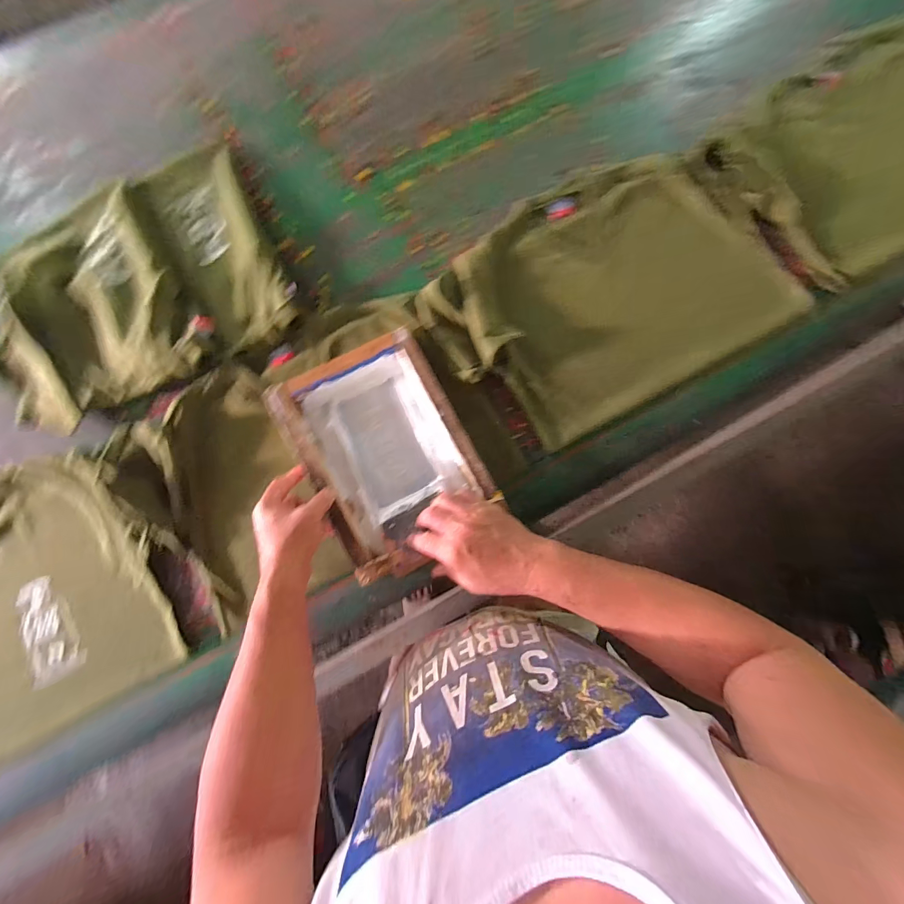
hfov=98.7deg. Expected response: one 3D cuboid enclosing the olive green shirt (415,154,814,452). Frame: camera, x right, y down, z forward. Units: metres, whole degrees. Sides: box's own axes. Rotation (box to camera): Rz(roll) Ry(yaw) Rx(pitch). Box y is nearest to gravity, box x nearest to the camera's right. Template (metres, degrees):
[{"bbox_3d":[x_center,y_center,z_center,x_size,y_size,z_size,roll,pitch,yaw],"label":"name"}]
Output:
[{"bbox_3d":[0.237,-0.253,0.605,0.519,0.033,0.361,-30,83,-4],"label":"olive green shirt"}]

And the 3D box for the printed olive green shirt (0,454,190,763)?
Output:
[{"bbox_3d":[-0.649,0.234,0.531,0.528,0.021,0.354,-27,83,-4],"label":"printed olive green shirt"}]

